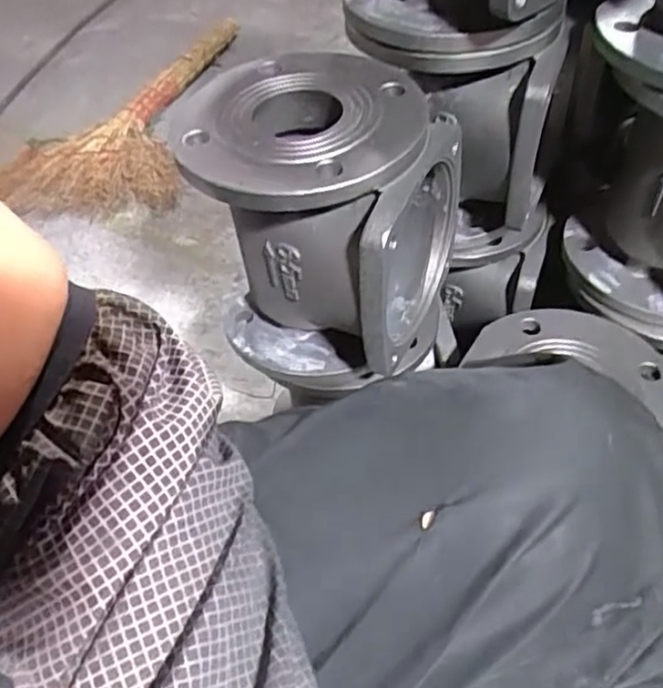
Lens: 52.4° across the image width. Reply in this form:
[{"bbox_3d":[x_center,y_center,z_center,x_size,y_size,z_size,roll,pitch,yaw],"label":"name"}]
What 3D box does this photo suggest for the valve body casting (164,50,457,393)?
[{"bbox_3d":[-0.006,-0.090,0.525,0.175,0.192,0.158,23,56,22],"label":"valve body casting"}]

